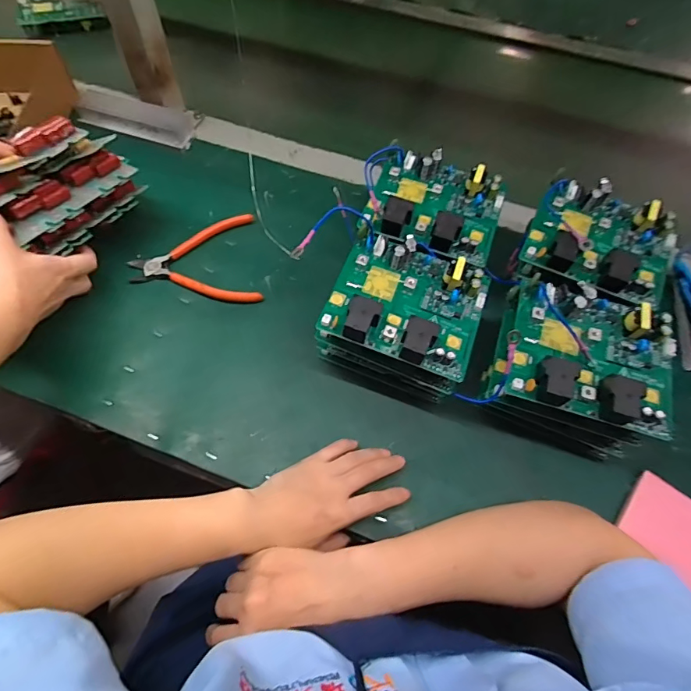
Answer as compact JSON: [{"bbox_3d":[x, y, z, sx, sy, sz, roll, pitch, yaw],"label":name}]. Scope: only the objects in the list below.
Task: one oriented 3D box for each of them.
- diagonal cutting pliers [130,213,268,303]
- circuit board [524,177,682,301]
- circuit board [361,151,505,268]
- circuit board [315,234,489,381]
[{"bbox_3d":[-0.170,-0.093,0.488,0.137,0.011,0.121,-7,61,-7],"label":"diagonal cutting pliers"},{"bbox_3d":[0.252,-0.105,0.430,0.135,0.043,0.112,25,63,11],"label":"circuit board"},{"bbox_3d":[0.089,-0.143,0.434,0.133,0.026,0.126,16,61,7],"label":"circuit board"},{"bbox_3d":[0.058,-0.048,0.381,0.128,0.030,0.124,19,62,8],"label":"circuit board"}]

